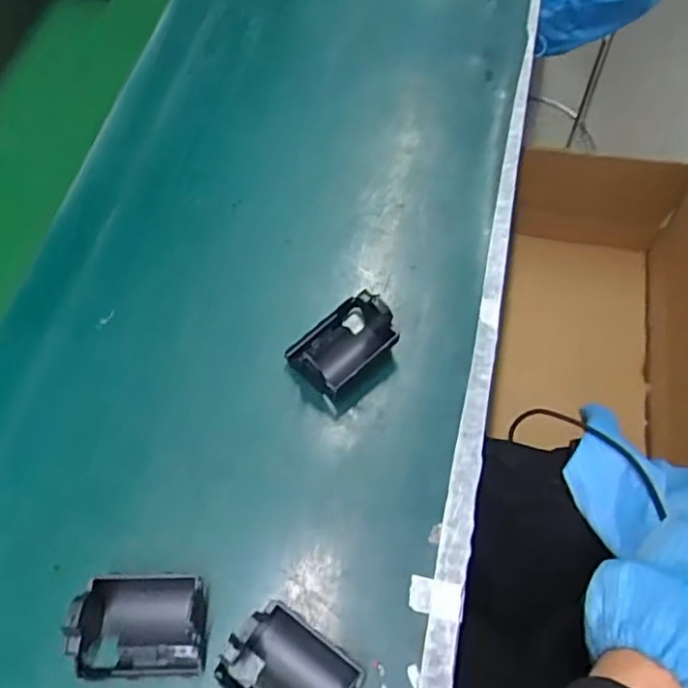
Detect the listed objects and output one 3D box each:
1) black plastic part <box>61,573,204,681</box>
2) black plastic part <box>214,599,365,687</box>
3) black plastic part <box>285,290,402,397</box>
[{"bbox_3d":[-0.115,0.159,0.366,0.075,0.037,0.056,-2,61,0],"label":"black plastic part"},{"bbox_3d":[-0.032,0.187,0.363,0.073,0.018,0.054,32,67,17],"label":"black plastic part"},{"bbox_3d":[0.000,-0.003,0.452,0.078,0.038,0.058,-39,67,-18],"label":"black plastic part"}]

